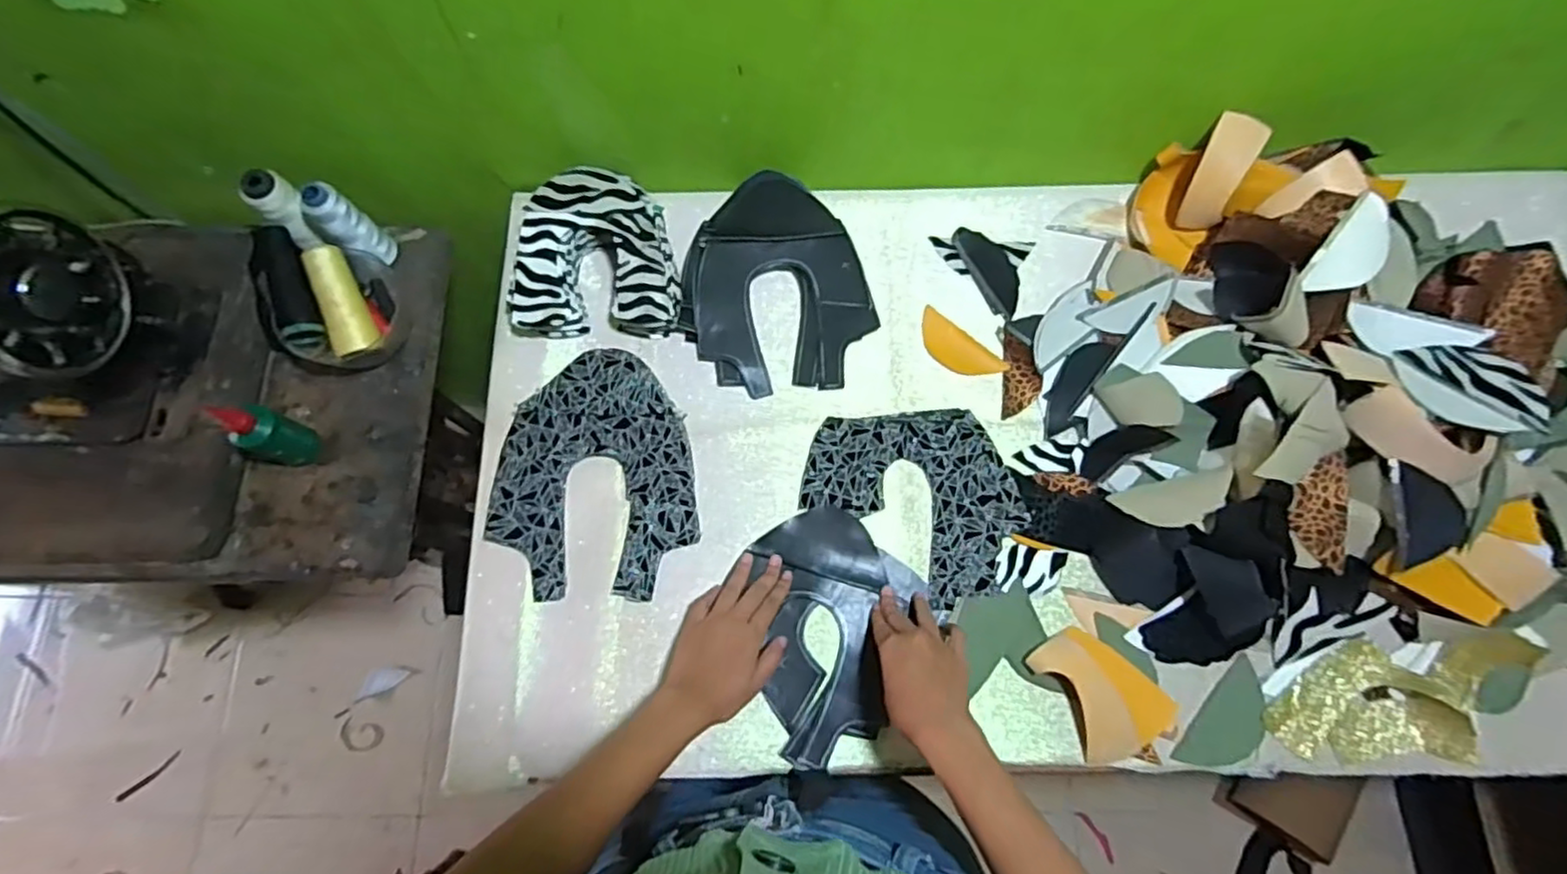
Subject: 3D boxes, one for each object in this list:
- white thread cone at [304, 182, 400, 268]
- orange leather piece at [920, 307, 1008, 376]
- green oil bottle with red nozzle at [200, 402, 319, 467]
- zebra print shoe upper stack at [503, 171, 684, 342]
[{"bbox_3d":[-0.452,-0.219,0.710,0.047,0.103,0.045,36,77,10],"label":"white thread cone"},{"bbox_3d":[0.183,-0.093,0.726,0.103,0.004,0.046,41,78,11],"label":"orange leather piece"},{"bbox_3d":[-0.500,-0.002,0.666,0.047,0.099,0.047,23,75,7],"label":"green oil bottle with red nozzle"},{"bbox_3d":[-0.196,-0.190,0.720,0.170,0.075,0.164,-2,73,0],"label":"zebra print shoe upper stack"}]

